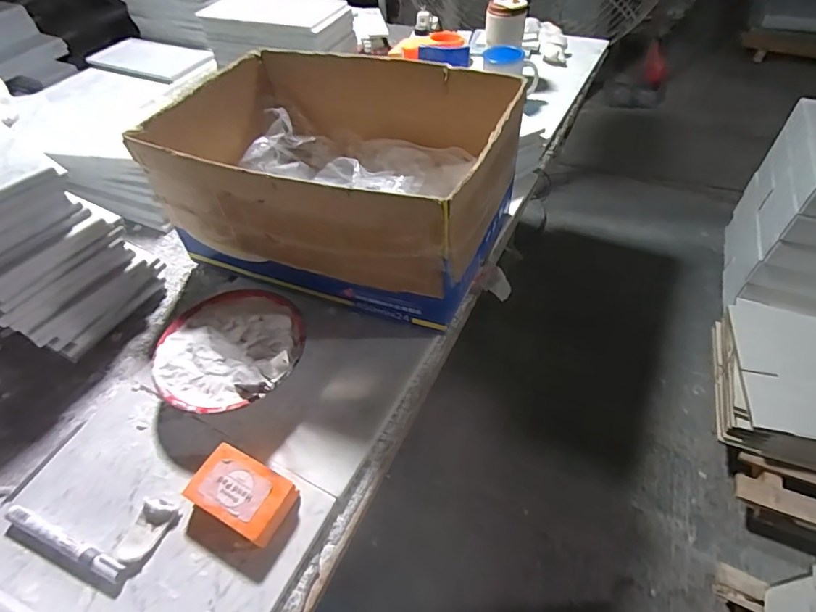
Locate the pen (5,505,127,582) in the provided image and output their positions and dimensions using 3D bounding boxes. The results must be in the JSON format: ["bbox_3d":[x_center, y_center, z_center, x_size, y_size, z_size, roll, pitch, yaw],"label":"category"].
[{"bbox_3d":[-0.323,0.221,0.433,0.141,0.016,0.014,16,55,17],"label":"pen"}]

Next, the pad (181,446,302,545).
[{"bbox_3d":[-0.160,0.179,0.444,0.090,0.035,0.058,21,56,20],"label":"pad"}]

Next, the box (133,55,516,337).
[{"bbox_3d":[-0.089,-0.178,0.614,0.410,0.182,0.290,19,56,19],"label":"box"}]

